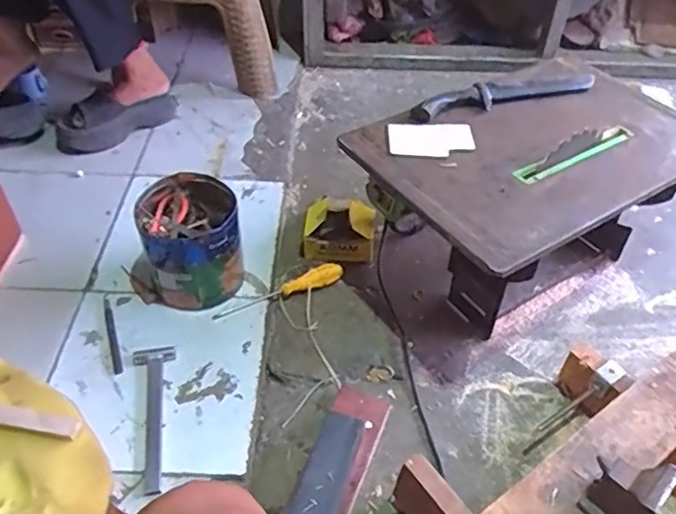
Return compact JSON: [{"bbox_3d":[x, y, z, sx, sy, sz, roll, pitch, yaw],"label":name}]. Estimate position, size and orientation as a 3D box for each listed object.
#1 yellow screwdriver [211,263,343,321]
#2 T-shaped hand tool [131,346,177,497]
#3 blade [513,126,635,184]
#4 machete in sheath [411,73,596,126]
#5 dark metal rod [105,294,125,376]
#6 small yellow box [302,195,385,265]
[{"bbox_3d":[-0.093,0.058,0.981,0.220,0.023,0.029,-21,49,-20],"label":"yellow screwdriver"},{"bbox_3d":[-0.248,0.212,0.816,0.056,0.017,0.210,-6,46,-7],"label":"T-shaped hand tool"},{"bbox_3d":[0.339,-0.154,0.857,0.216,0.035,0.033,-25,51,-23],"label":"blade"},{"bbox_3d":[0.265,-0.262,0.970,0.319,0.027,0.047,-16,48,-17],"label":"machete in sheath"},{"bbox_3d":[-0.336,0.114,0.908,0.013,0.015,0.141,-15,47,-16],"label":"dark metal rod"},{"bbox_3d":[0.006,-0.044,1.059,0.128,0.065,0.112,5,45,4],"label":"small yellow box"}]

